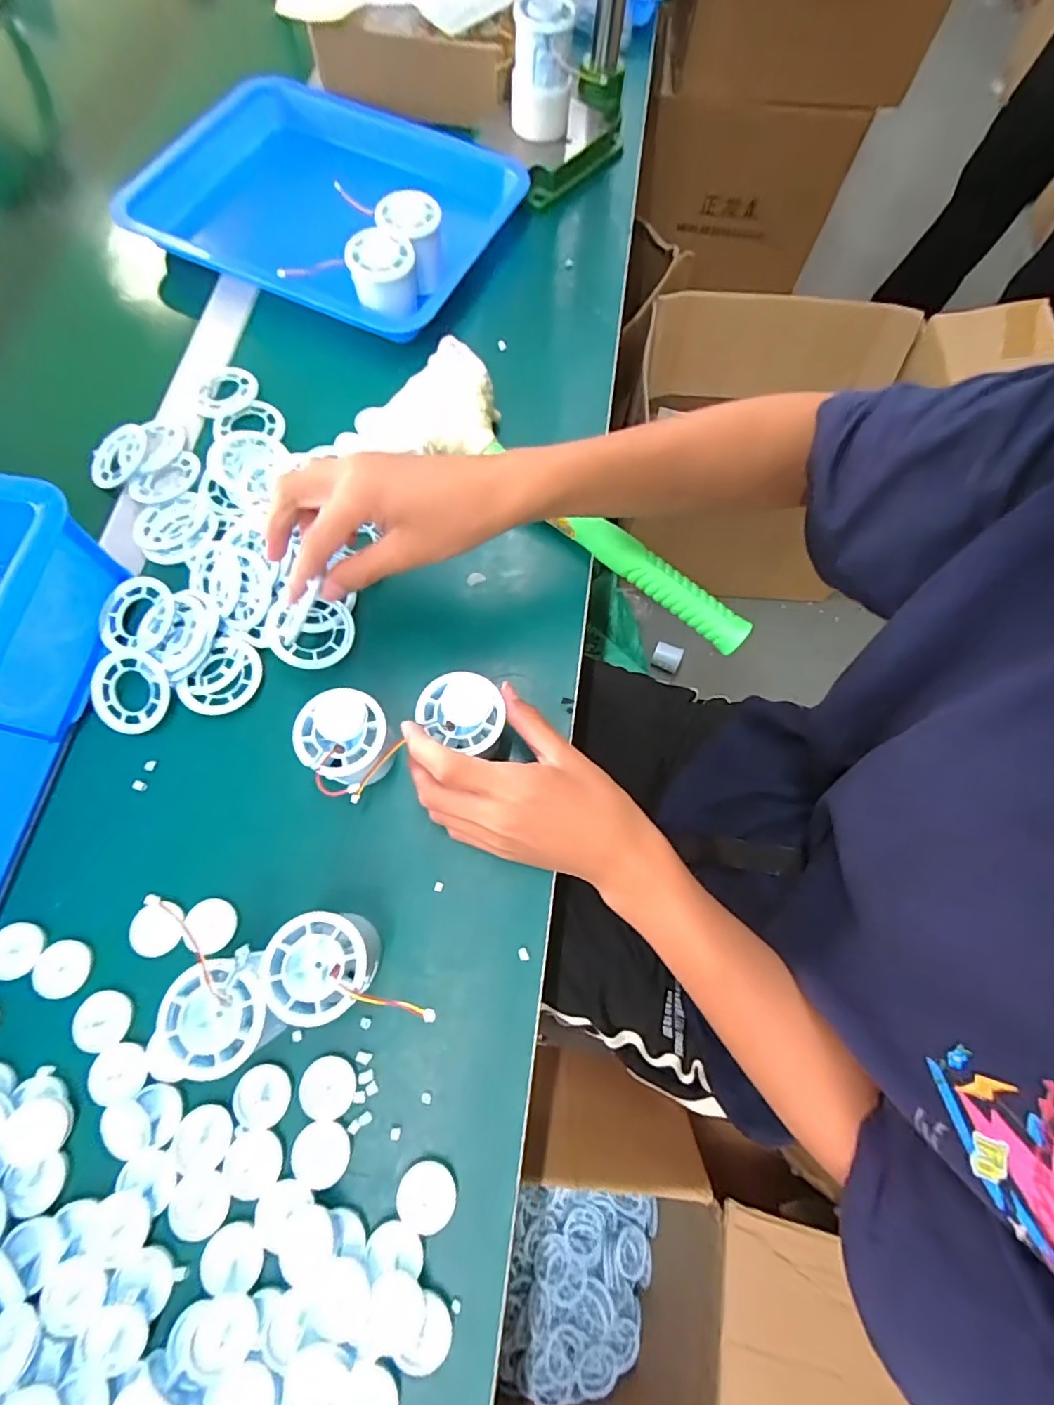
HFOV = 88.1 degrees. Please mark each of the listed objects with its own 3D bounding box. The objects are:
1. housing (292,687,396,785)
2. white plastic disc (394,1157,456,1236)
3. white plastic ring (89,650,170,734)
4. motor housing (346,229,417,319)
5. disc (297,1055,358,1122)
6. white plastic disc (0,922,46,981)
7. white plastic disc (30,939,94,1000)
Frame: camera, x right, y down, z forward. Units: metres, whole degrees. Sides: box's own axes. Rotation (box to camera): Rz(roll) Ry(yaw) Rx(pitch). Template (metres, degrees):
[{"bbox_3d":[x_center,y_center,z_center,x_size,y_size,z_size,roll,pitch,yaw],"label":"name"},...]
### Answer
[{"bbox_3d":[-0.115,0.026,0.360,0.053,0.048,0.058,0,72,-1],"label":"housing"},{"bbox_3d":[-0.056,0.274,0.300,0.032,0.005,0.029,14,72,3],"label":"white plastic disc"},{"bbox_3d":[-0.279,-0.007,0.382,0.054,0.006,0.055,3,89,3],"label":"white plastic ring"},{"bbox_3d":[-0.126,-0.378,0.476,0.055,0.031,0.064,0,72,-1],"label":"motor housing"},{"bbox_3d":[-0.117,0.225,0.317,0.031,0.004,0.030,0,72,-1],"label":"disc"},{"bbox_3d":[-0.315,0.153,0.333,0.033,0.004,0.031,0,72,-1],"label":"white plastic disc"},{"bbox_3d":[-0.284,0.162,0.332,0.032,0.005,0.031,0,72,-1],"label":"white plastic disc"}]

